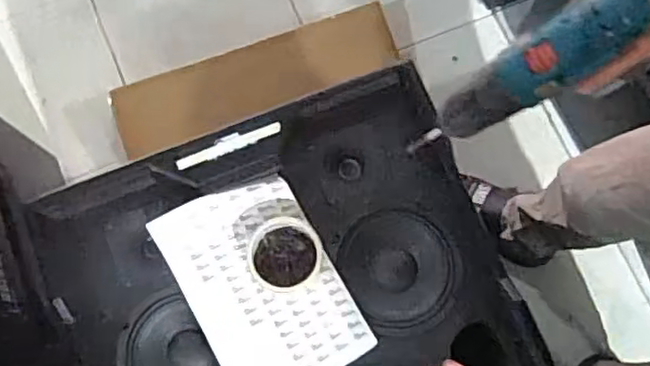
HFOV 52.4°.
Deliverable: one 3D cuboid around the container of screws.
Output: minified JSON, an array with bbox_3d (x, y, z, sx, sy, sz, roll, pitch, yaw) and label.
[{"bbox_3d":[-0.048,0.085,0.793,0.088,0.034,0.088,-1,76,-2],"label":"container of screws"}]

